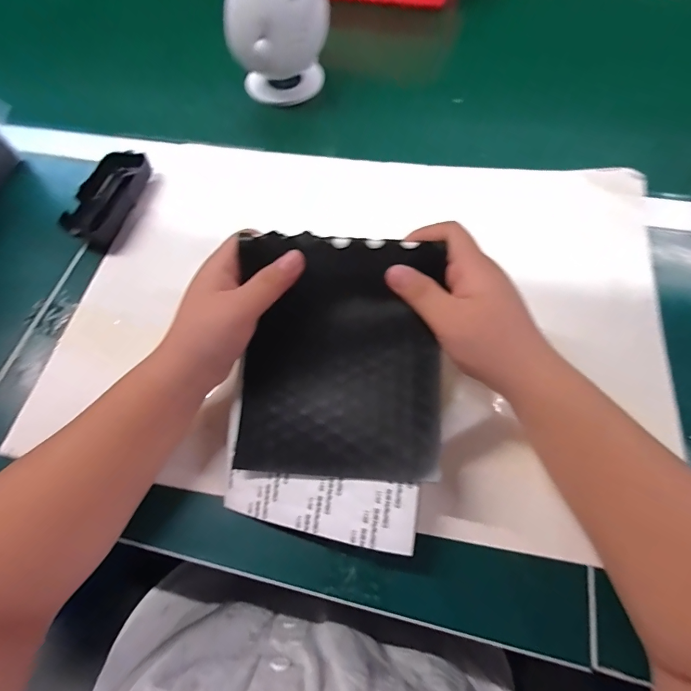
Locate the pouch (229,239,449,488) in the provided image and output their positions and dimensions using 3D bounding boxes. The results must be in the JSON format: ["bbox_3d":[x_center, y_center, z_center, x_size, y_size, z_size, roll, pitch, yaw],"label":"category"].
[{"bbox_3d":[-0.004,0.008,0.258,0.129,0.016,0.149,2,90,5],"label":"pouch"}]

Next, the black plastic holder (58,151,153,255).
[{"bbox_3d":[-0.242,-0.153,0.402,0.042,0.030,0.111,17,75,13],"label":"black plastic holder"}]

